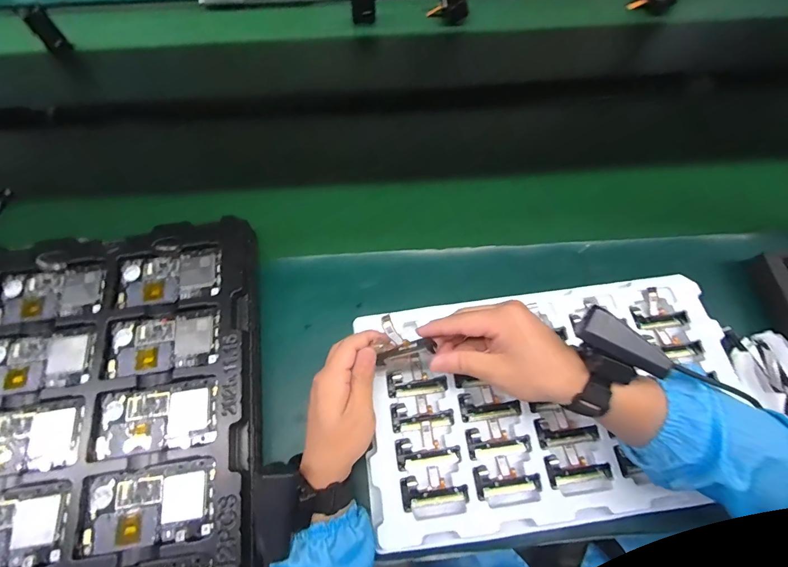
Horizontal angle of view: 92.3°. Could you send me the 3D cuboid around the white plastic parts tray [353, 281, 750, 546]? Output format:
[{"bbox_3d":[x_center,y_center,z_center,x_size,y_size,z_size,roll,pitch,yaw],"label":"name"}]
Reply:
[{"bbox_3d":[0.179,0.126,0.434,0.420,0.032,0.243,-7,64,-3],"label":"white plastic parts tray"}]

